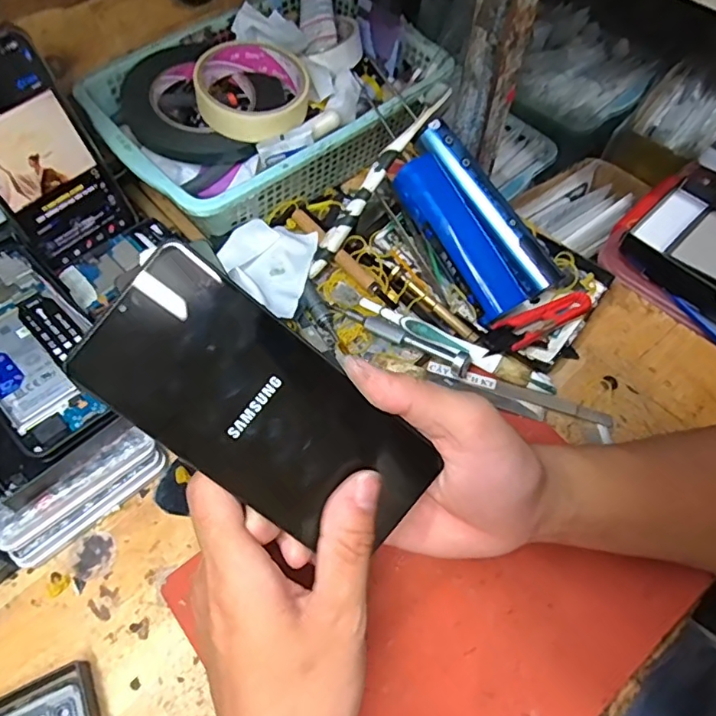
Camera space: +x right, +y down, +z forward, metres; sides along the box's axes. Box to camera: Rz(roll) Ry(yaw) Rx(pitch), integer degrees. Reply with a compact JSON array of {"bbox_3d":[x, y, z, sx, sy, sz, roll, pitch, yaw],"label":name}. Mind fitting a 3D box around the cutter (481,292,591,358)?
[{"bbox_3d":[0.133,-0.026,0.398,0.097,0.012,0.025,-25,64,-14],"label":"cutter"}]

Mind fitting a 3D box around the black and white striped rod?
[{"bbox_3d":[0.012,-0.133,0.413,0.016,0.010,0.167,37,94,18],"label":"black and white striped rod"}]

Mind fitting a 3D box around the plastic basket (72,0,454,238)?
[{"bbox_3d":[-0.069,-0.214,0.463,0.274,0.066,0.203,-36,67,-19],"label":"plastic basket"}]

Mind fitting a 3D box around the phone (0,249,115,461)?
[{"bbox_3d":[-0.213,-0.011,0.346,0.155,0.014,0.071,41,68,19],"label":"phone"}]

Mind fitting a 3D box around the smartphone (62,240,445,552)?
[{"bbox_3d":[-0.040,0.026,0.242,0.160,0.008,0.072,40,87,-16],"label":"smartphone"}]

